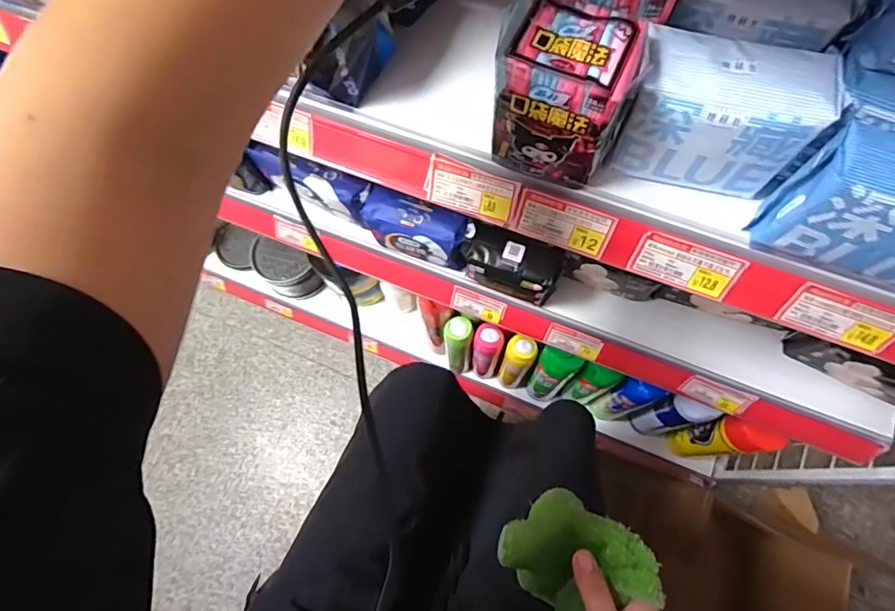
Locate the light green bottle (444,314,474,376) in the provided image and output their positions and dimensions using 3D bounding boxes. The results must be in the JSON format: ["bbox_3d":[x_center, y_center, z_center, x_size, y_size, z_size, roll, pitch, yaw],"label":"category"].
[{"bbox_3d":[0.022,0.076,0.878,0.045,0.217,0.056,3,71,4],"label":"light green bottle"}]

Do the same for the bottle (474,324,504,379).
[{"bbox_3d":[0.073,0.091,0.877,0.046,0.228,0.045,12,72,7],"label":"bottle"}]

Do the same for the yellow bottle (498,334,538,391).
[{"bbox_3d":[0.124,0.109,0.870,0.049,0.226,0.046,19,73,9],"label":"yellow bottle"}]

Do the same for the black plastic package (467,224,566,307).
[{"bbox_3d":[0.080,-0.047,0.575,0.106,0.083,0.057,17,73,8],"label":"black plastic package"}]

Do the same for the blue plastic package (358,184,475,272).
[{"bbox_3d":[-0.037,-0.093,0.586,0.132,0.075,0.047,21,74,10],"label":"blue plastic package"}]

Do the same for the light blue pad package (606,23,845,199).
[{"bbox_3d":[0.175,-0.122,0.317,0.109,0.082,0.049,13,72,7],"label":"light blue pad package"}]

